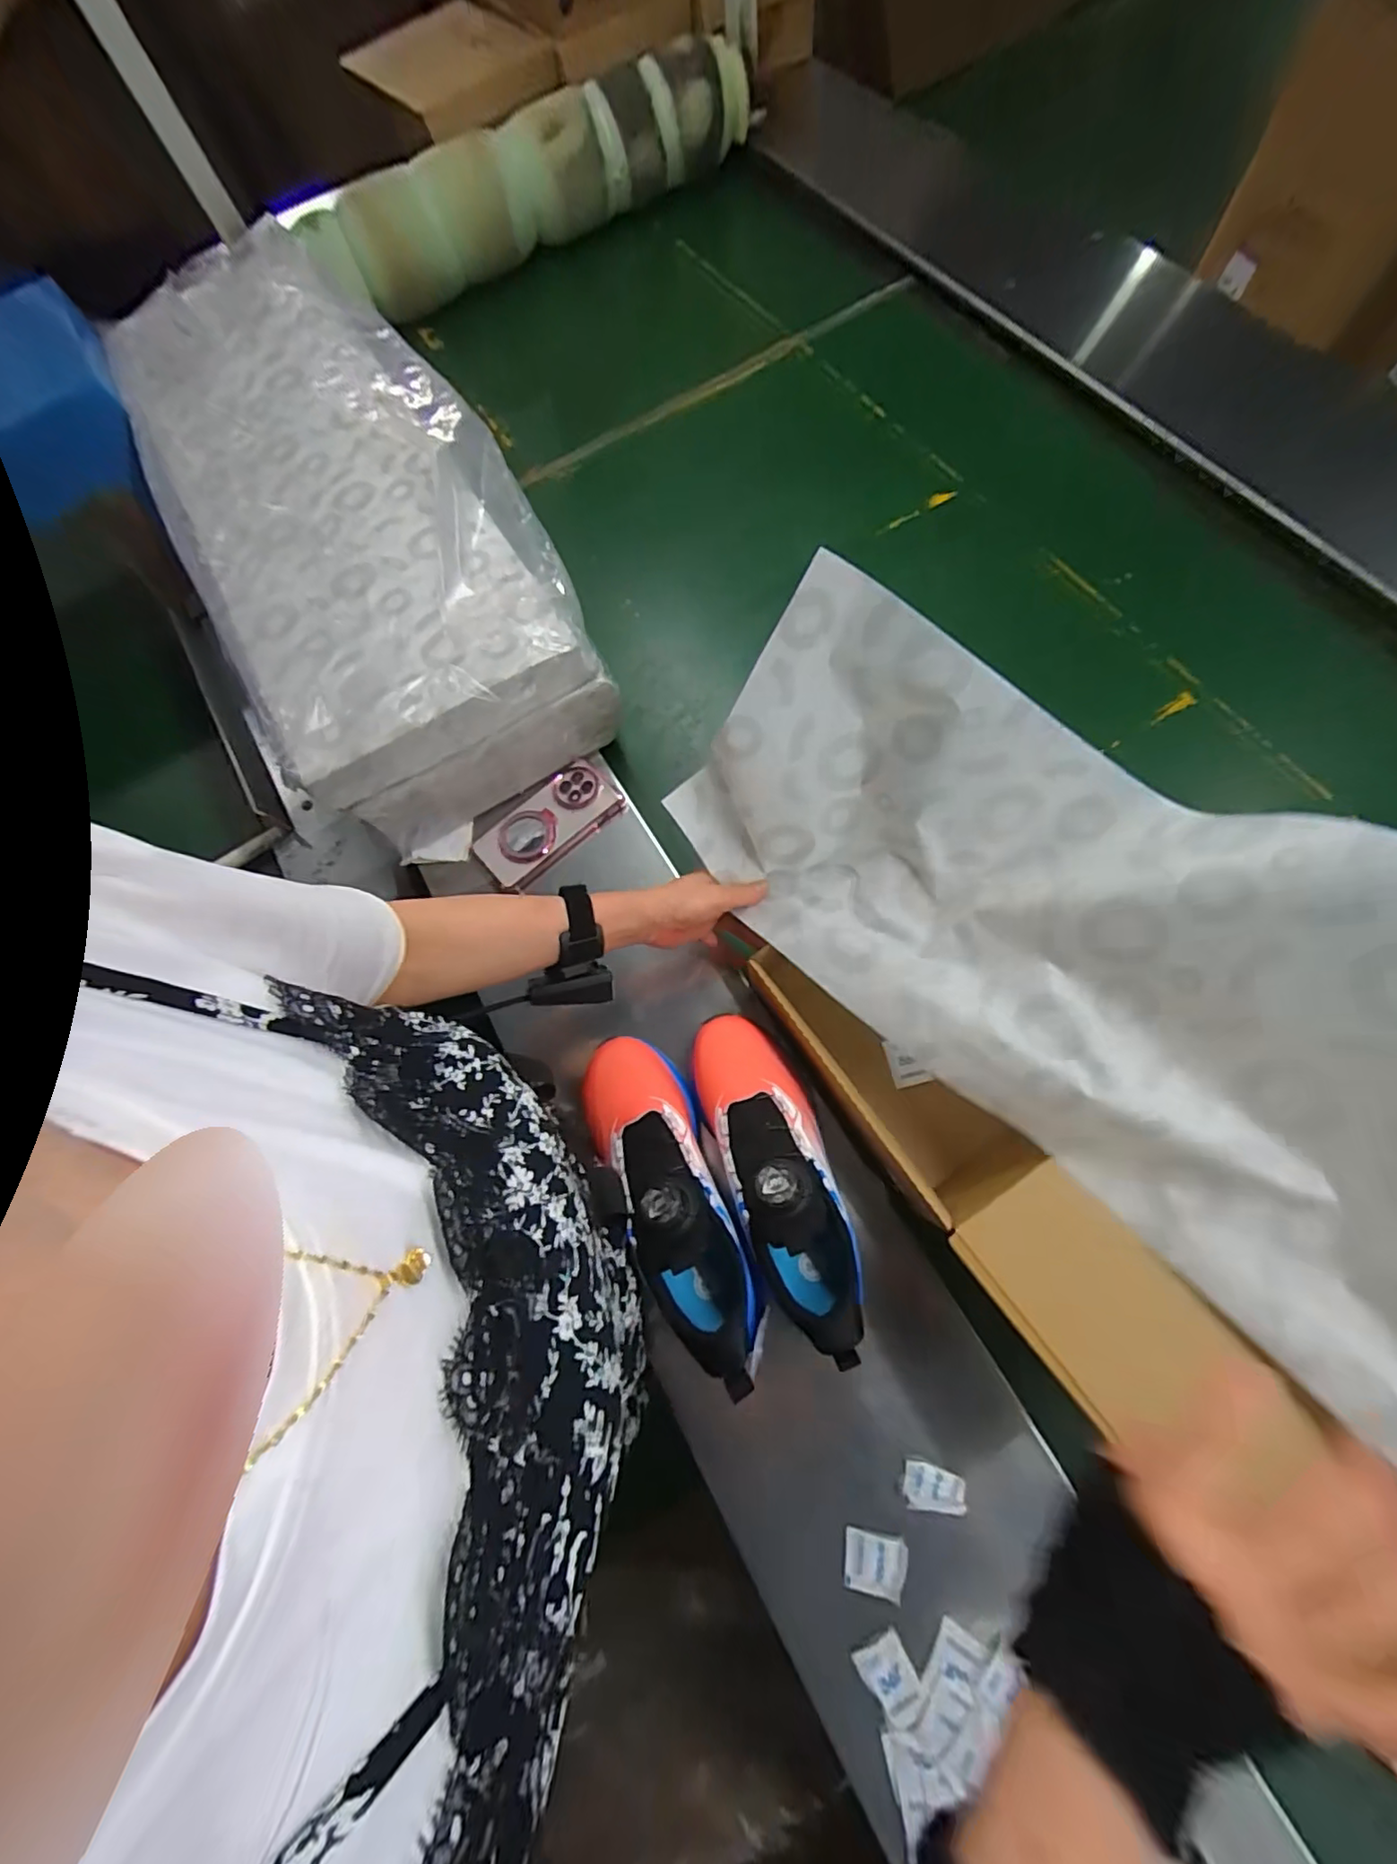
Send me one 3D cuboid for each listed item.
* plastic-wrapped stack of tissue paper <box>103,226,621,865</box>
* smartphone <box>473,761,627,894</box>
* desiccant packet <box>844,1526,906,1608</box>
[{"bbox_3d":[-0.420,-0.507,0.700,0.330,0.123,0.834,-34,77,-8],"label":"plastic-wrapped stack of tissue paper"},{"bbox_3d":[-0.159,-0.115,0.646,0.158,0.016,0.071,-40,95,-10],"label":"smartphone"},{"bbox_3d":[0.129,0.462,0.439,0.043,0.006,0.034,-3,56,19],"label":"desiccant packet"}]

